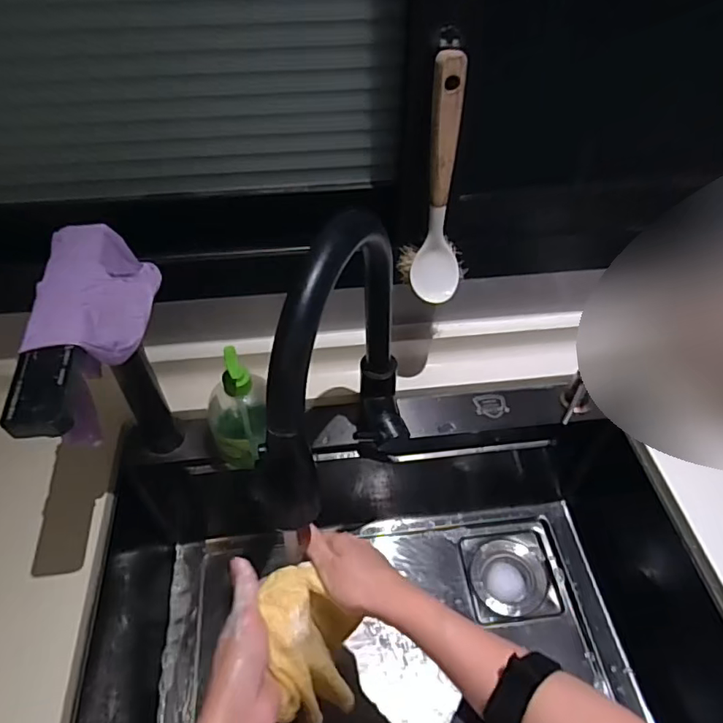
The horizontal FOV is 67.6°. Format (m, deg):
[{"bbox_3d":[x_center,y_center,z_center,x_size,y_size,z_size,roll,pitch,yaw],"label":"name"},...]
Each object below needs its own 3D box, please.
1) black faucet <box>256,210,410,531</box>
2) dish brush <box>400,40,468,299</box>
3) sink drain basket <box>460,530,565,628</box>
[{"bbox_3d":[-0.009,0.022,0.483,0.059,0.314,0.249,17,51,13],"label":"black faucet"},{"bbox_3d":[0.080,-0.170,0.540,0.071,0.238,0.058,9,49,7],"label":"dish brush"},{"bbox_3d":[0.222,0.336,0.830,0.131,0.072,0.135,-4,49,-4],"label":"sink drain basket"}]

